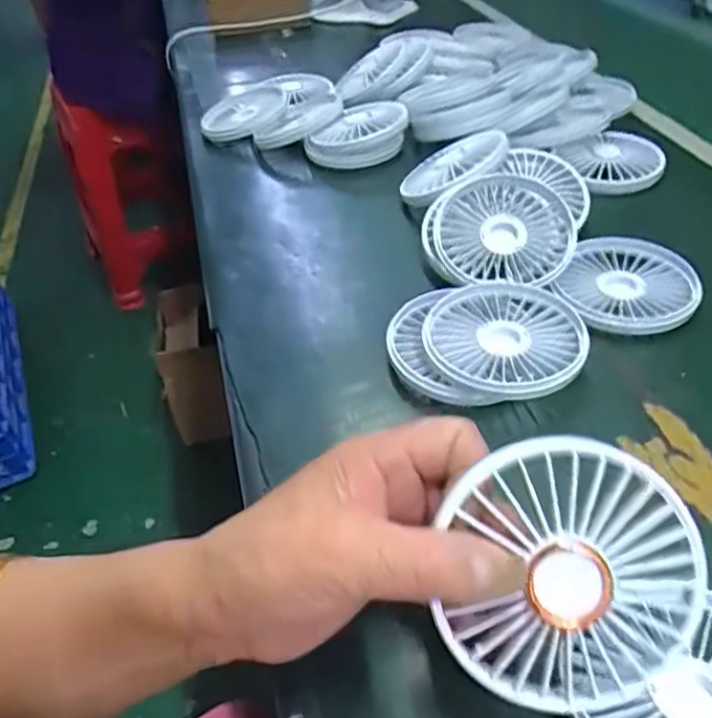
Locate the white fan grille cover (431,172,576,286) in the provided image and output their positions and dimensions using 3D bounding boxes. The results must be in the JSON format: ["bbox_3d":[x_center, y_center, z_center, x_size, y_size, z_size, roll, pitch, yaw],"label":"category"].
[{"bbox_3d":[0.100,-0.085,0.427,0.089,0.021,0.089,0,68,5],"label":"white fan grille cover"}]

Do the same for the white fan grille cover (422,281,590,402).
[{"bbox_3d":[0.084,-0.015,0.362,0.086,0.014,0.091,4,47,8],"label":"white fan grille cover"}]

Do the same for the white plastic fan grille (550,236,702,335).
[{"bbox_3d":[0.175,-0.051,0.404,0.079,0.014,0.091,14,46,19],"label":"white plastic fan grille"}]

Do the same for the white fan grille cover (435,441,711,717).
[{"bbox_3d":[0.071,0.071,0.208,0.082,0.088,0.010,4,3,5],"label":"white fan grille cover"}]

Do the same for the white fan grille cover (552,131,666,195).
[{"bbox_3d":[0.215,-0.165,0.528,0.081,0.016,0.076,-10,43,-5],"label":"white fan grille cover"}]

